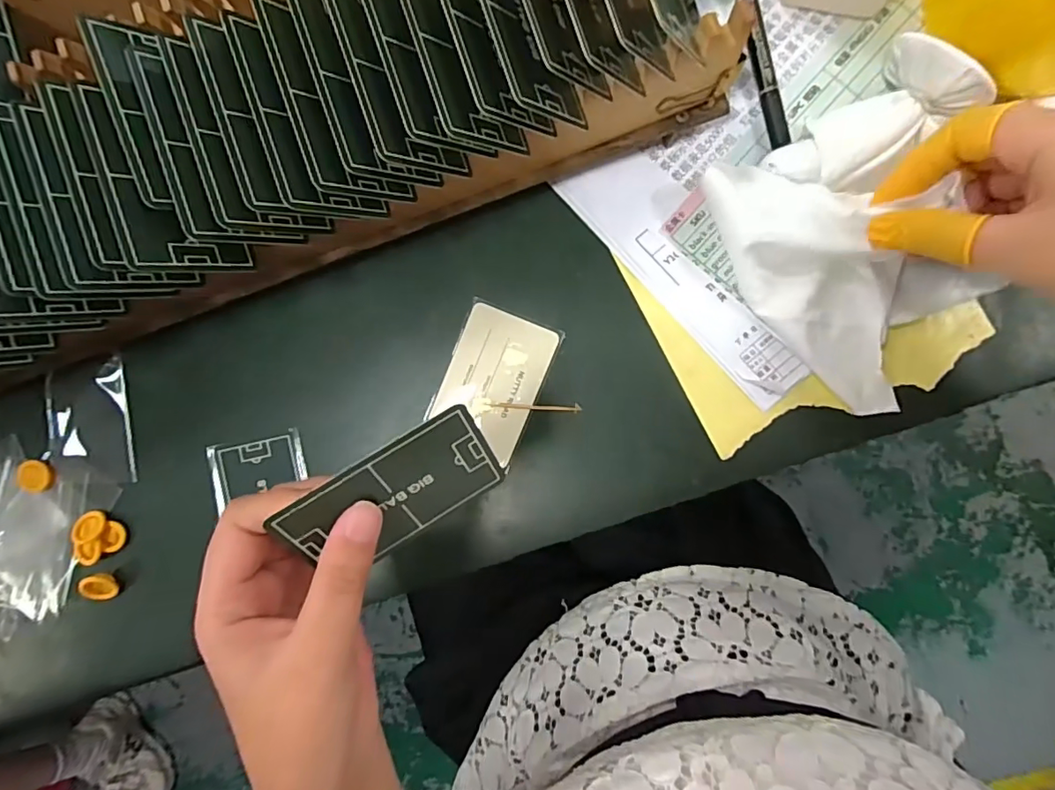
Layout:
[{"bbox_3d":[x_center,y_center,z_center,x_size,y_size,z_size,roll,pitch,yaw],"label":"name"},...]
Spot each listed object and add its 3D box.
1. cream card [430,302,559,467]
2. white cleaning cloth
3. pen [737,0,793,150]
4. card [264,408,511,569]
[{"bbox_3d":[-0.020,-0.008,0.311,0.053,0.004,0.078,23,92,5],"label":"cream card"},{"bbox_3d":[0.174,-0.074,0.265,0.122,0.042,0.149,-29,88,8],"label":"white cleaning cloth"},{"bbox_3d":[0.121,-0.198,0.287,0.015,0.009,0.133,-12,91,8],"label":"pen"},{"bbox_3d":[-0.052,0.040,0.216,0.081,0.053,0.008,-33,45,-6],"label":"card"}]

